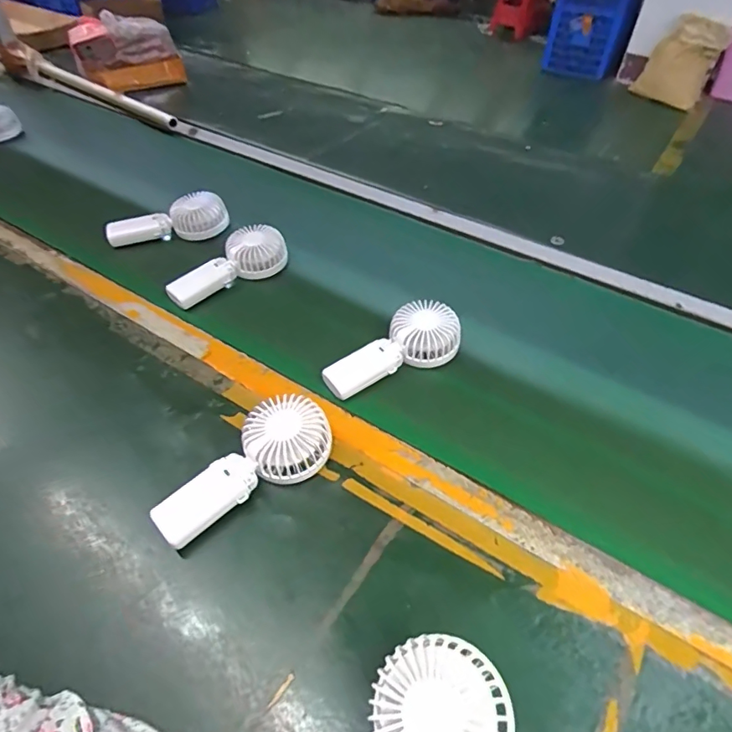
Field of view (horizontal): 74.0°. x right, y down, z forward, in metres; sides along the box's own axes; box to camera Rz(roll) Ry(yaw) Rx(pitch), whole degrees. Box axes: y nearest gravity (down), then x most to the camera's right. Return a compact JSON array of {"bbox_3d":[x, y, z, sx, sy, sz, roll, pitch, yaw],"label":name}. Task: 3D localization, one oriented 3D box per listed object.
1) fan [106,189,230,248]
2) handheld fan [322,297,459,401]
[{"bbox_3d":[-0.314,-0.226,0.782,0.180,0.076,0.051,-13,44,-14],"label":"fan"},{"bbox_3d":[0.035,-0.020,0.597,0.181,0.052,0.073,-28,54,-23],"label":"handheld fan"}]

